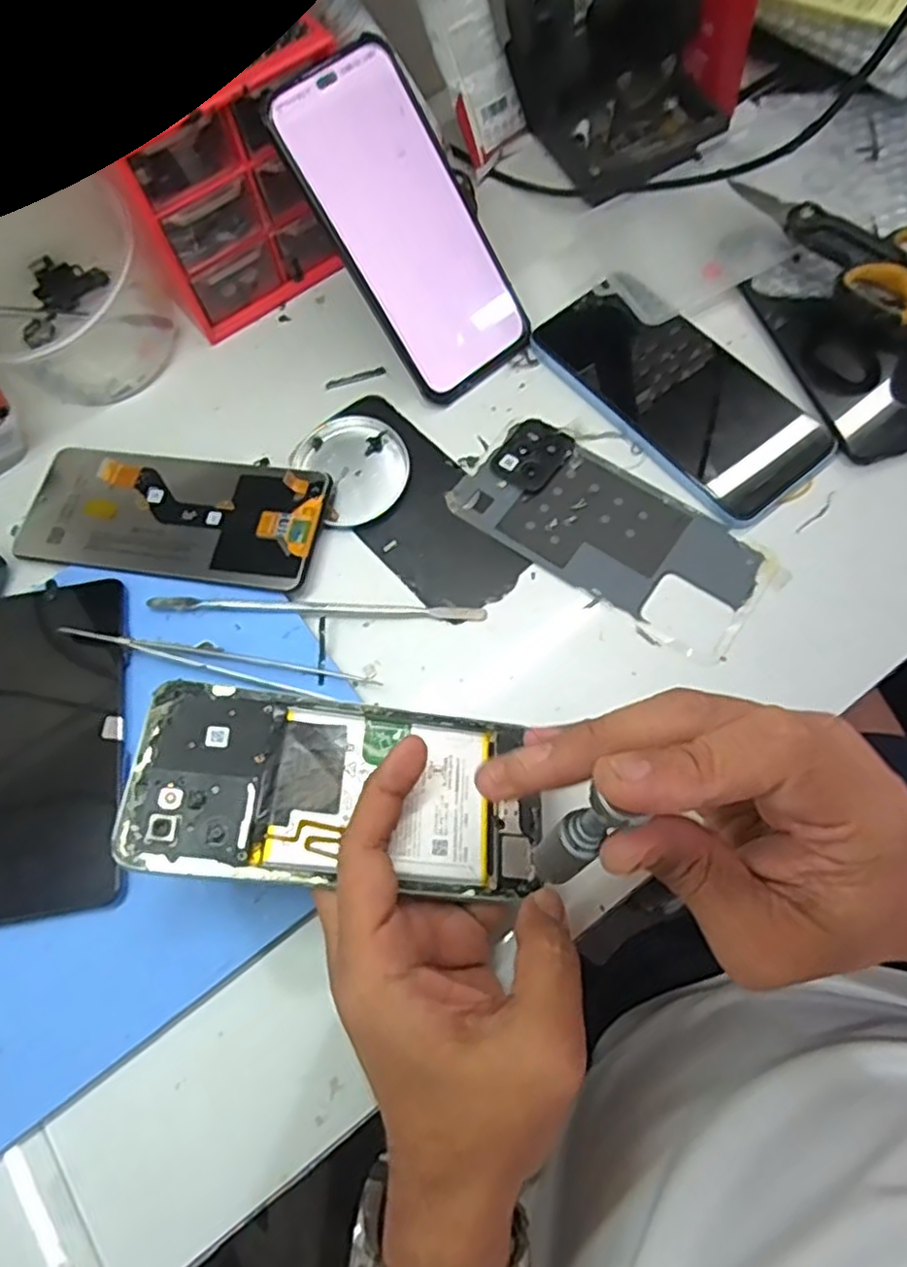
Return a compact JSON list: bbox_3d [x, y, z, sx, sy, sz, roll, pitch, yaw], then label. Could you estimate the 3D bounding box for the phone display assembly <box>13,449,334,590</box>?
[{"bbox_3d":[-0.153,-0.065,0.378,0.166,0.007,0.071,7,68,9],"label":"phone display assembly"}]

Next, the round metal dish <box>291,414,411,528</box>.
[{"bbox_3d":[-0.053,-0.092,0.384,0.054,0.010,0.064,-27,71,-8],"label":"round metal dish"}]

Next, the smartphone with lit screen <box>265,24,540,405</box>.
[{"bbox_3d":[-0.024,-0.219,0.381,0.079,0.008,0.169,-39,114,-12],"label":"smartphone with lit screen"}]

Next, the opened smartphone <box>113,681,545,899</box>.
[{"bbox_3d":[-0.043,0.061,0.281,0.158,0.004,0.074,9,58,-11],"label":"opened smartphone"}]

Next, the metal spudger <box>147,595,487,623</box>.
[{"bbox_3d":[-0.069,-0.013,0.355,0.167,0.008,0.008,1,70,2],"label":"metal spudger"}]

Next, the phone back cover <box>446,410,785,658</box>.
[{"bbox_3d":[0.084,-0.054,0.367,0.160,0.004,0.075,36,75,14],"label":"phone back cover"}]

